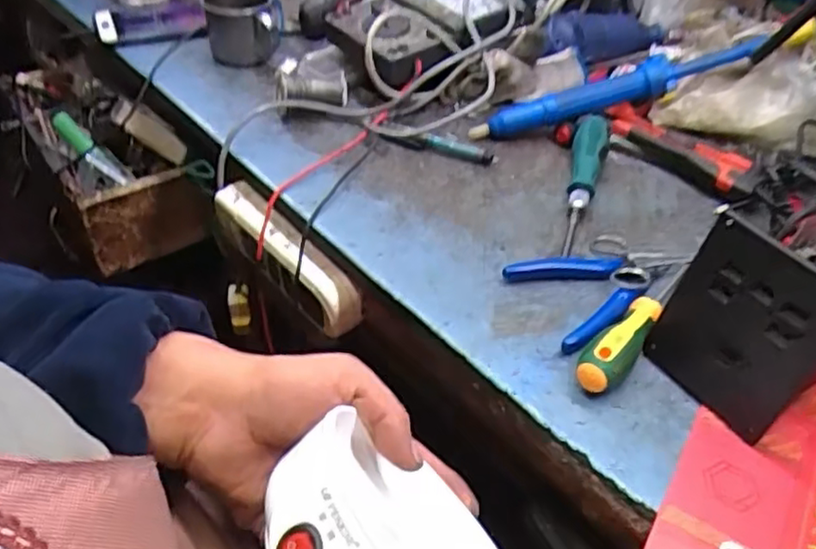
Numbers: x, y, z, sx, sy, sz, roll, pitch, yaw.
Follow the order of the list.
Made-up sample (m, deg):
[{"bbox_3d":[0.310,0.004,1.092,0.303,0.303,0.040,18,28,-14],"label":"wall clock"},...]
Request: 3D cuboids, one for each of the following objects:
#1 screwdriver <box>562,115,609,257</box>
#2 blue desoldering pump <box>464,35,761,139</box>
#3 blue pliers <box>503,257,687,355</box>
[{"bbox_3d":[0.146,-0.083,0.583,0.029,0.030,0.170,15,44,12],"label":"screwdriver"},{"bbox_3d":[0.189,-0.171,0.638,0.264,0.029,0.022,-16,44,3],"label":"blue desoldering pump"},{"bbox_3d":[0.144,0.009,0.503,0.123,0.014,0.086,-14,46,-19],"label":"blue pliers"}]

